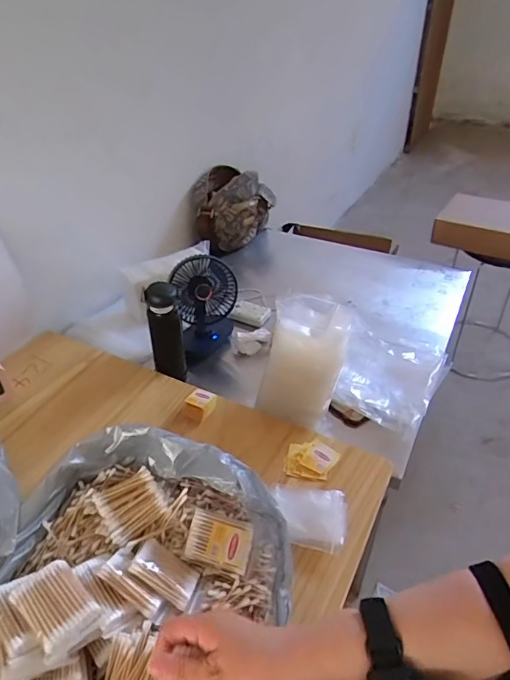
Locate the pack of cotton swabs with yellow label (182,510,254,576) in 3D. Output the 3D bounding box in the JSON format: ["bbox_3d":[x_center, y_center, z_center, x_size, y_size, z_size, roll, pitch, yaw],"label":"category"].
[{"bbox_3d":[-0.041,0.235,0.562,0.074,0.013,0.056,16,62,-4],"label":"pack of cotton swabs with yellow label"}]

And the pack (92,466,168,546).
[{"bbox_3d":[-0.148,0.197,0.574,0.071,0.014,0.073,-24,42,-27],"label":"pack"}]

